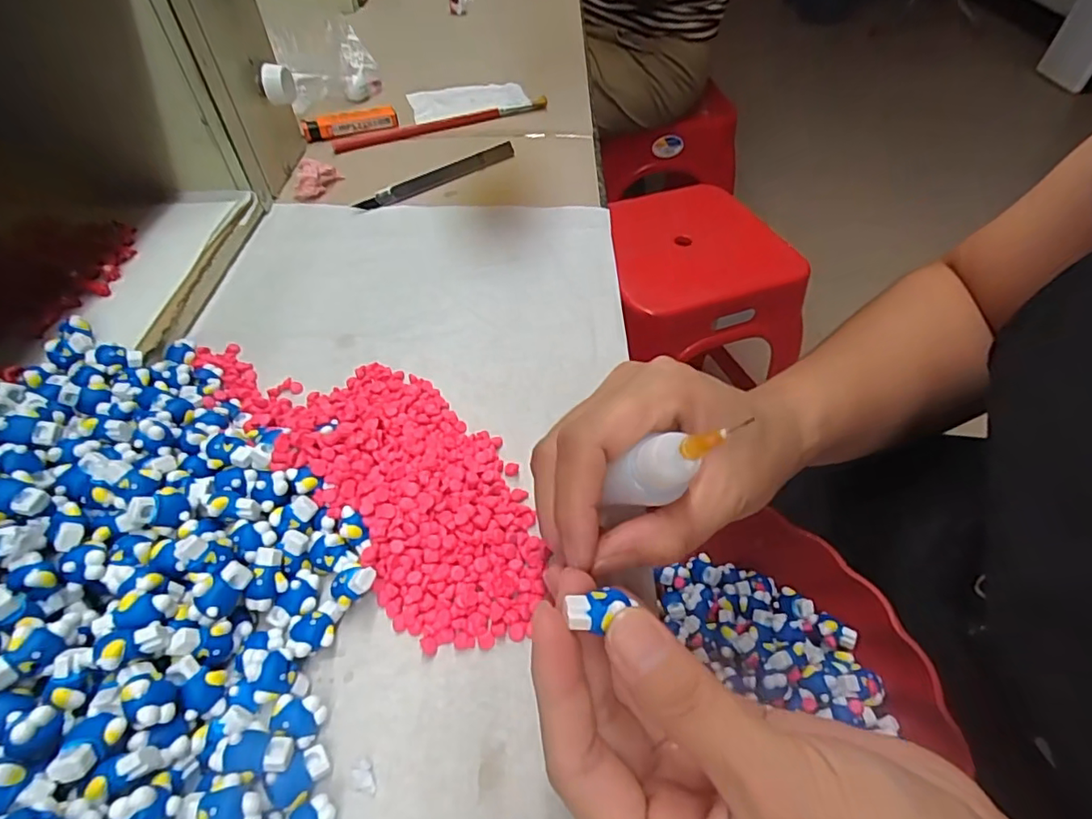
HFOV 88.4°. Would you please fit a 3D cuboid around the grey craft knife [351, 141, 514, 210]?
[{"bbox_3d":[-0.082,-0.180,0.432,0.137,0.014,0.011,-31,56,-25],"label":"grey craft knife"}]

